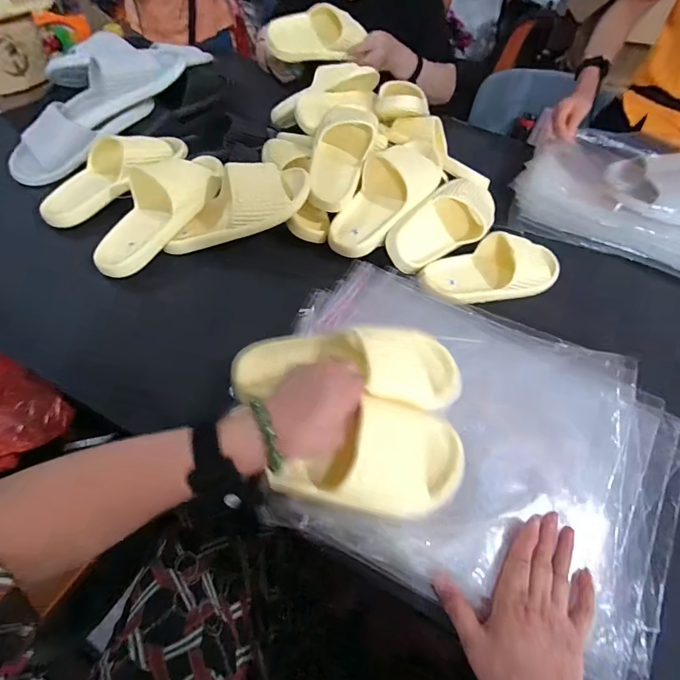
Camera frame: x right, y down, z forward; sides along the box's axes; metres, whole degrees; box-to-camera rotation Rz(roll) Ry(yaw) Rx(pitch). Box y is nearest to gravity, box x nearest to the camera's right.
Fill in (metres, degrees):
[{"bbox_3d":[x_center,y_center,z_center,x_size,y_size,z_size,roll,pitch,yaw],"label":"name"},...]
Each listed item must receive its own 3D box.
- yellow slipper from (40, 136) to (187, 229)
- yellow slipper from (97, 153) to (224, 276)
[{"bbox_3d":[-0.376,-0.283,0.635,0.095,0.072,0.256,38,59,21],"label":"yellow slipper"},{"bbox_3d":[-0.282,-0.207,0.576,0.099,0.073,0.245,29,76,16],"label":"yellow slipper"}]

